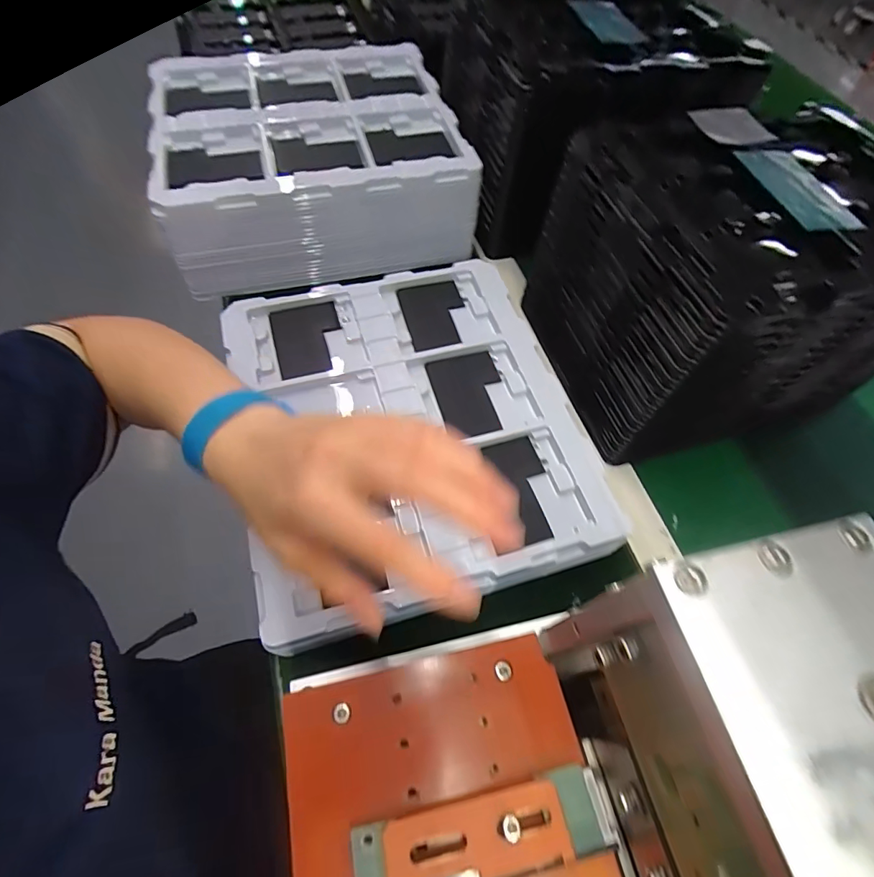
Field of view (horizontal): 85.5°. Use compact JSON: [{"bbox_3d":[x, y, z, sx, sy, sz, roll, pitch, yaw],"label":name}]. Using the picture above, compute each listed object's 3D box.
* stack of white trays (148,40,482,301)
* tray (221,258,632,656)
[{"bbox_3d":[-0.147,-0.333,0.570,0.328,0.116,0.306,-10,62,-9],"label":"stack of white trays"},{"bbox_3d":[-0.028,-0.011,0.421,0.272,0.052,0.322,-14,62,-11],"label":"tray"}]

